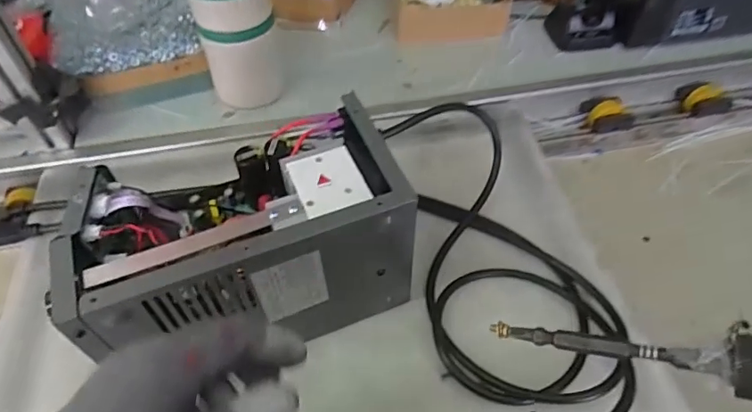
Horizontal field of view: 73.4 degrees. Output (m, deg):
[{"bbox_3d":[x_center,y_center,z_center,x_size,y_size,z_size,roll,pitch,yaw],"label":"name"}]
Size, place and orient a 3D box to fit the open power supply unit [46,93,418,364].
[{"bbox_3d":[-0.108,0.035,0.434,0.247,0.149,0.141,-19,52,-14],"label":"open power supply unit"}]

